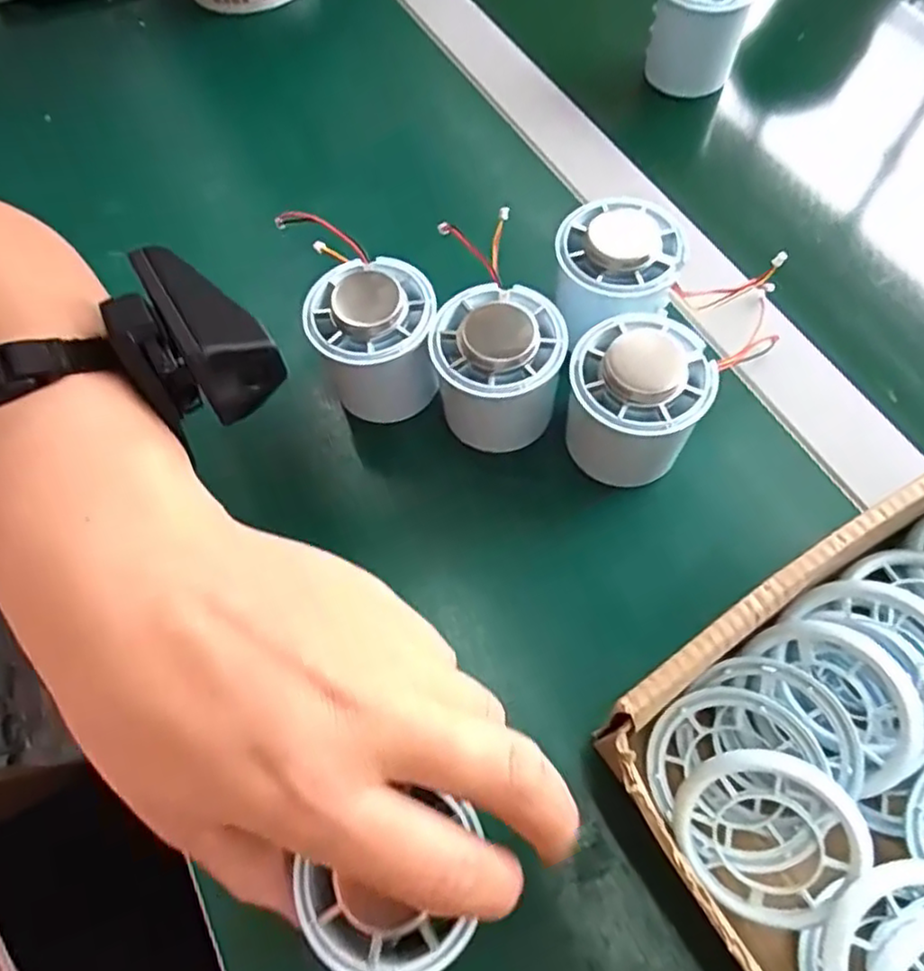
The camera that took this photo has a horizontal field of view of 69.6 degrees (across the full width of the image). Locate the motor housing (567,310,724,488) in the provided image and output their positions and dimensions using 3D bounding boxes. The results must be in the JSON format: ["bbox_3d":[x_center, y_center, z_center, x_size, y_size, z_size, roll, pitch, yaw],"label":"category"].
[{"bbox_3d":[0.072,-0.034,0.277,0.051,0.056,0.050,-1,64,3],"label":"motor housing"}]

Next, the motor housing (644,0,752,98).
[{"bbox_3d":[0.139,-0.275,0.398,0.052,0.057,0.043,8,65,7],"label":"motor housing"}]

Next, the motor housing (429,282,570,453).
[{"bbox_3d":[0.016,-0.050,0.287,0.052,0.060,0.050,-1,64,3],"label":"motor housing"}]

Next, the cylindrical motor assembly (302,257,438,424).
[{"bbox_3d":[-0.037,-0.061,0.298,0.052,0.062,0.046,-15,64,-4],"label":"cylindrical motor assembly"}]

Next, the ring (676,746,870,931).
[{"bbox_3d":[0.097,0.113,0.214,0.052,0.010,0.057,2,94,23],"label":"ring"}]

